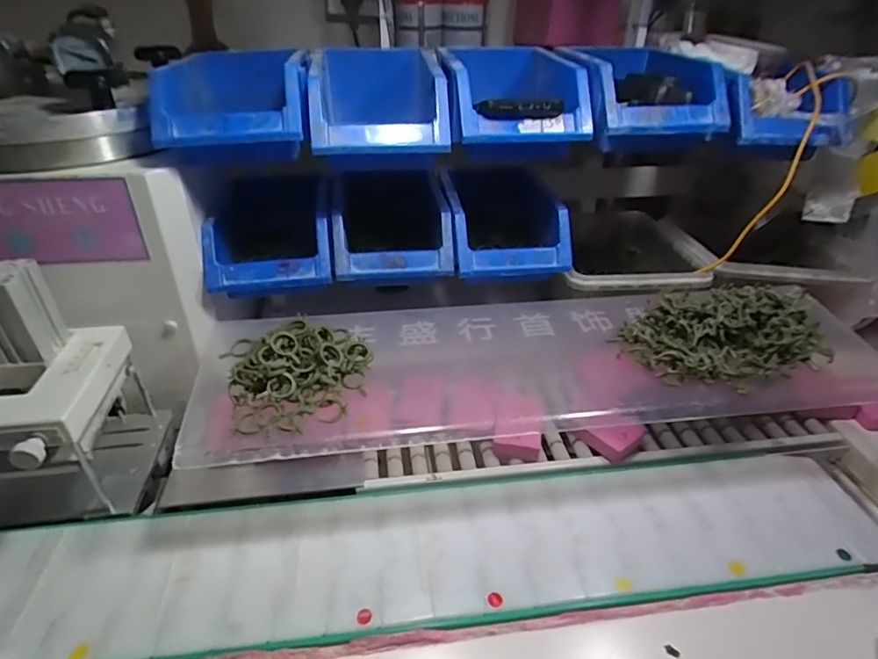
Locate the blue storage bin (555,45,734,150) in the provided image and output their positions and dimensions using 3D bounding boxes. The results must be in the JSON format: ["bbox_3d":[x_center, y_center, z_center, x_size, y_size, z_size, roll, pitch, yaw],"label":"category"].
[{"bbox_3d":[0.204,-0.249,0.546,0.129,0.064,0.179,-2,34,-4],"label":"blue storage bin"}]

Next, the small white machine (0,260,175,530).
[{"bbox_3d":[-0.342,0.056,0.445,0.149,0.194,0.171,-5,34,-9],"label":"small white machine"}]

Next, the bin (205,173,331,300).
[{"bbox_3d":[-0.174,-0.096,0.561,0.125,0.078,0.137,-3,34,-7],"label":"bin"}]

